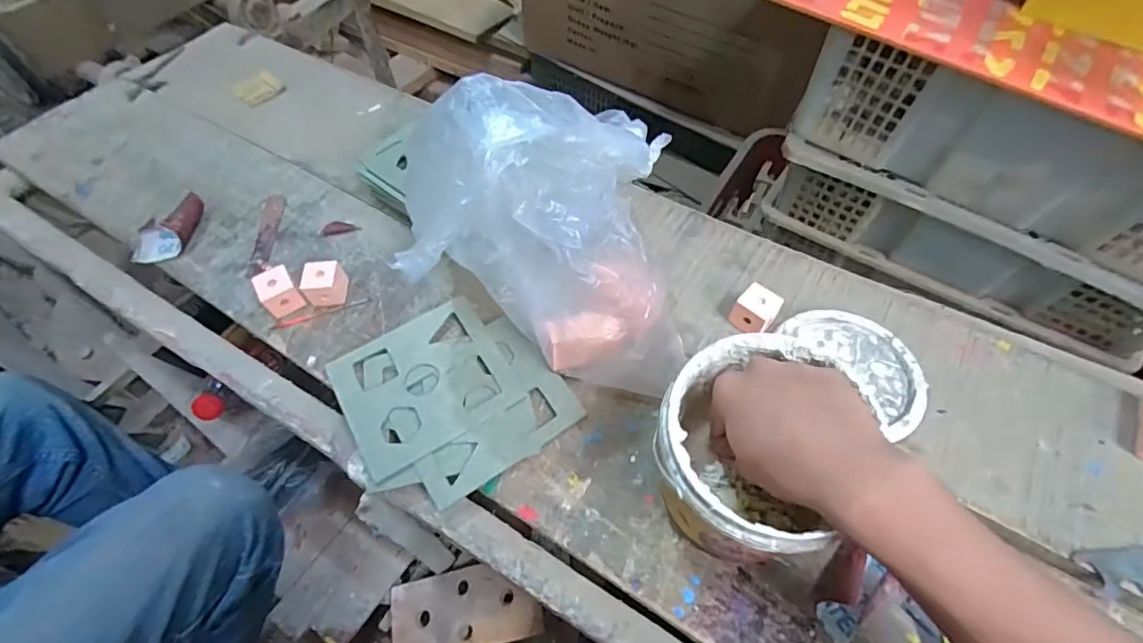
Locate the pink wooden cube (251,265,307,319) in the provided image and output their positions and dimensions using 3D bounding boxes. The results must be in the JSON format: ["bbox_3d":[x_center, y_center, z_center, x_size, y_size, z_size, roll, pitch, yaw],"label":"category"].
[{"bbox_3d":[-0.274,-0.027,0.506,0.031,0.036,0.033,-31,60,-18],"label":"pink wooden cube"}]

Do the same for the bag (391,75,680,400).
[{"bbox_3d":[-0.006,-0.059,0.395,0.182,0.240,0.119,3,56,3],"label":"bag"}]

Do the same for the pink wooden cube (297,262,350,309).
[{"bbox_3d":[-0.231,-0.034,0.509,0.033,0.033,0.033,2,56,3],"label":"pink wooden cube"}]

